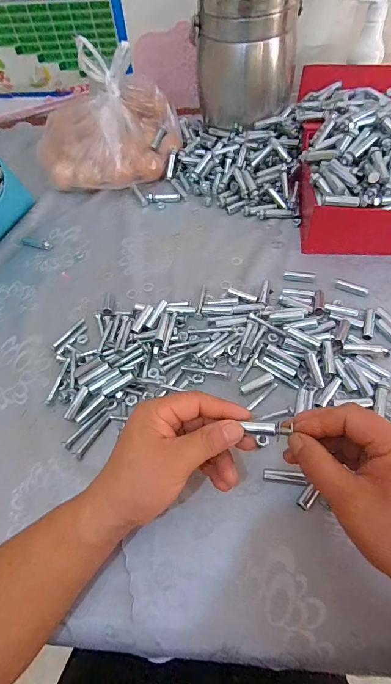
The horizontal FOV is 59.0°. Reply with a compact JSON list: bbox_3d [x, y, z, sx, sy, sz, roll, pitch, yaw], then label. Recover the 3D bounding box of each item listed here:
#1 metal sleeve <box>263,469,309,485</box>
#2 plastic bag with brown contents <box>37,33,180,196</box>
[{"bbox_3d":[0.083,0.126,0.322,0.038,0.011,0.010,5,59,8],"label":"metal sleeve"},{"bbox_3d":[-0.149,-0.364,0.571,0.222,0.158,0.181,5,58,8],"label":"plastic bag with brown contents"}]

